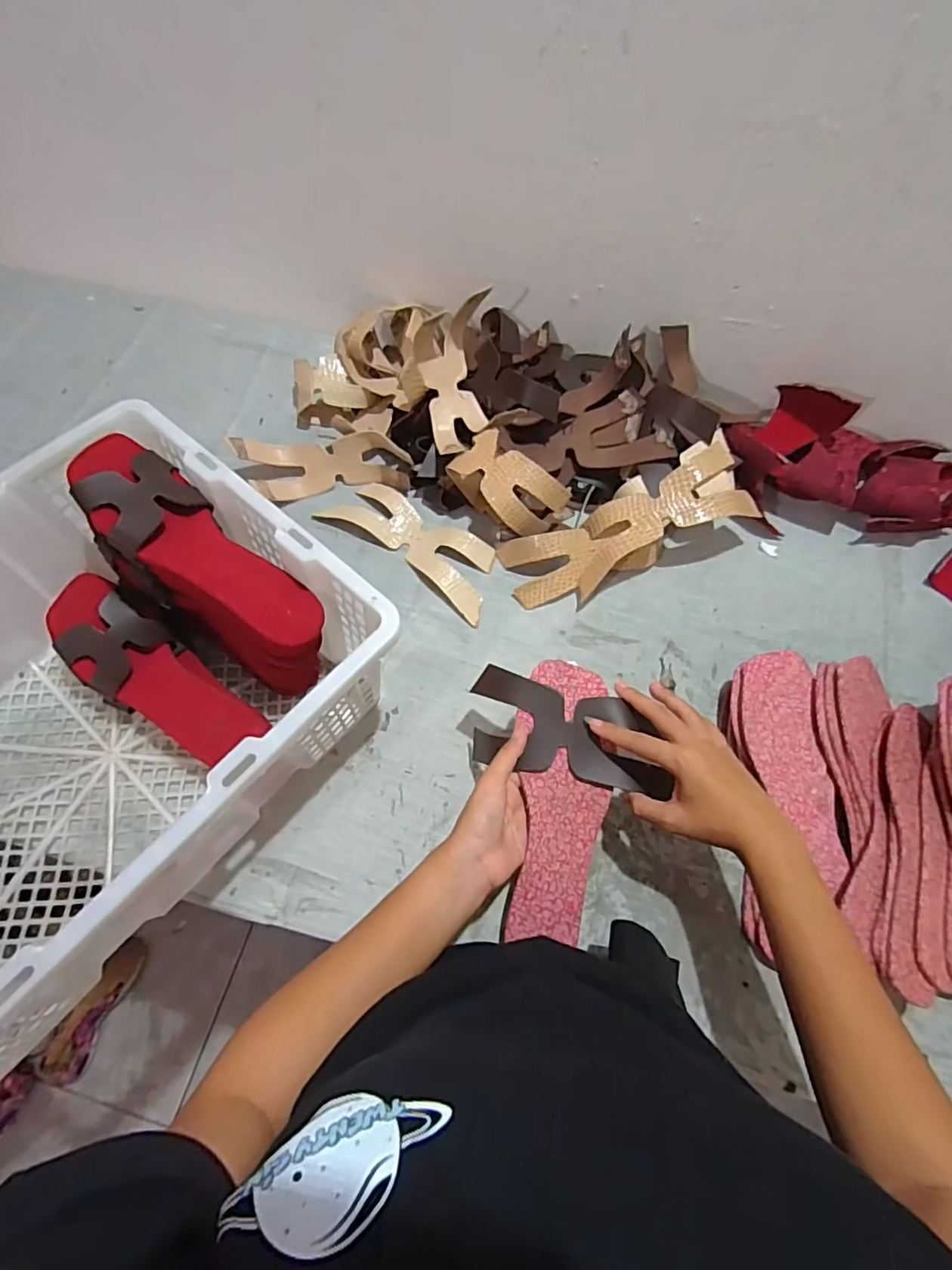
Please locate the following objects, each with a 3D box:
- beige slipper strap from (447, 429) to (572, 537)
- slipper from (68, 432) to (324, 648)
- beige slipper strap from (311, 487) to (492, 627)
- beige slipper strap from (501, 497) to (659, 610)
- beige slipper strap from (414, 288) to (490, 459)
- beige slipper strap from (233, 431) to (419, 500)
[{"bbox_3d":[0.030,-0.163,0.617,0.128,0.063,0.071,32,69,13],"label":"beige slipper strap"},{"bbox_3d":[-0.234,-0.074,0.486,0.244,0.034,0.081,39,71,1],"label":"slipper"},{"bbox_3d":[-0.063,-0.105,0.653,0.210,0.017,0.084,34,69,14],"label":"beige slipper strap"},{"bbox_3d":[0.120,-0.081,0.632,0.167,0.058,0.082,-21,67,10],"label":"beige slipper strap"},{"bbox_3d":[-0.026,-0.284,0.642,0.078,0.053,0.161,-4,102,-3],"label":"beige slipper strap"},{"bbox_3d":[-0.174,-0.195,0.671,0.188,0.050,0.066,-9,66,-5],"label":"beige slipper strap"}]

